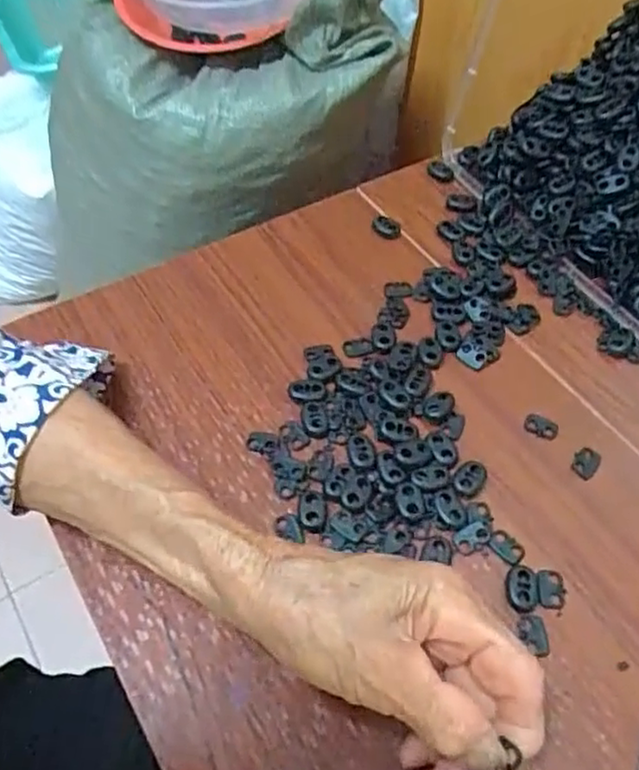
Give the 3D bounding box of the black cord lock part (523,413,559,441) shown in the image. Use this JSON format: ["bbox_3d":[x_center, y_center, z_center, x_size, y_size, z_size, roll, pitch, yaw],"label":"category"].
[{"bbox_3d":[0.124,0.023,0.380,0.018,0.004,0.013,26,57,15],"label":"black cord lock part"}]

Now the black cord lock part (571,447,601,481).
[{"bbox_3d":[0.145,0.043,0.370,0.013,0.004,0.018,31,59,19],"label":"black cord lock part"}]

